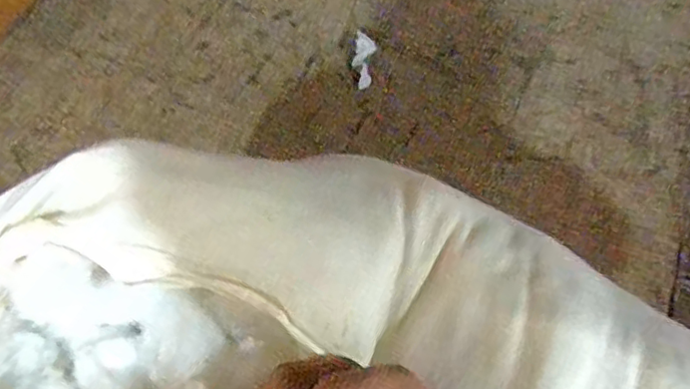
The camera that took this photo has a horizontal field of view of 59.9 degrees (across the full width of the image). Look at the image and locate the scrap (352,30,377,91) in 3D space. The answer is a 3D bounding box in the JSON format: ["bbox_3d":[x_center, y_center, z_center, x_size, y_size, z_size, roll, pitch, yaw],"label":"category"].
[{"bbox_3d":[0.030,-0.219,0.972,0.034,0.008,0.112,7,60,6],"label":"scrap"}]

